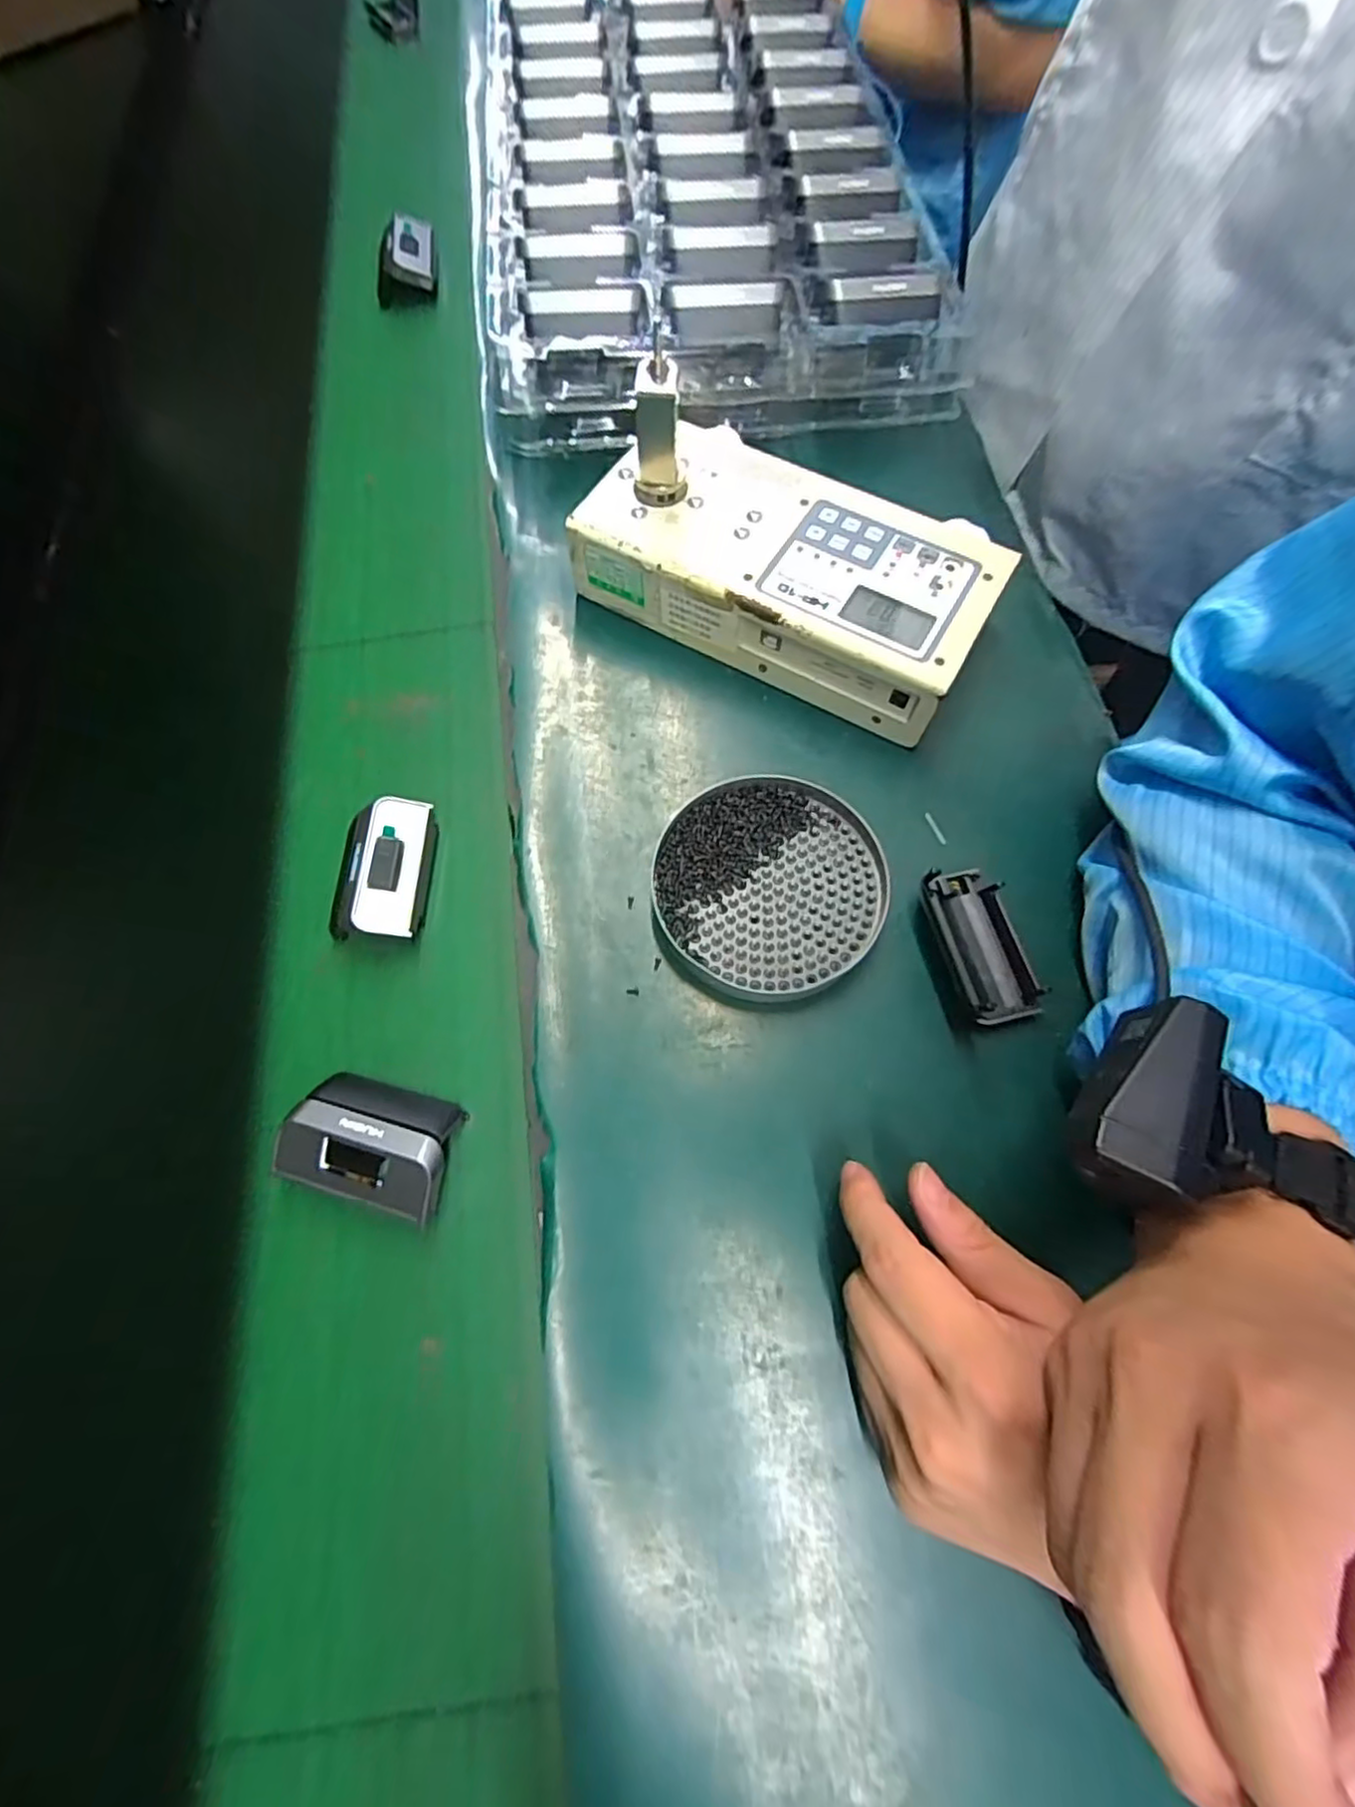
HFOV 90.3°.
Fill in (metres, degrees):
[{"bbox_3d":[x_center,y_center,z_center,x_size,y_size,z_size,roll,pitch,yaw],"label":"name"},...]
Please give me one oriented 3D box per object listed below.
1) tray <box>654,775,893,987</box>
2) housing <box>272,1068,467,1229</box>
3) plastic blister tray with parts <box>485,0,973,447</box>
[{"bbox_3d":[0.047,-0.011,0.339,0.112,0.018,0.108,-1,69,2],"label":"tray"},{"bbox_3d":[-0.135,0.106,0.301,0.070,0.028,0.049,12,70,7],"label":"housing"},{"bbox_3d":[0.012,-0.520,0.502,0.296,0.079,0.461,-8,68,-1],"label":"plastic blister tray with parts"}]

